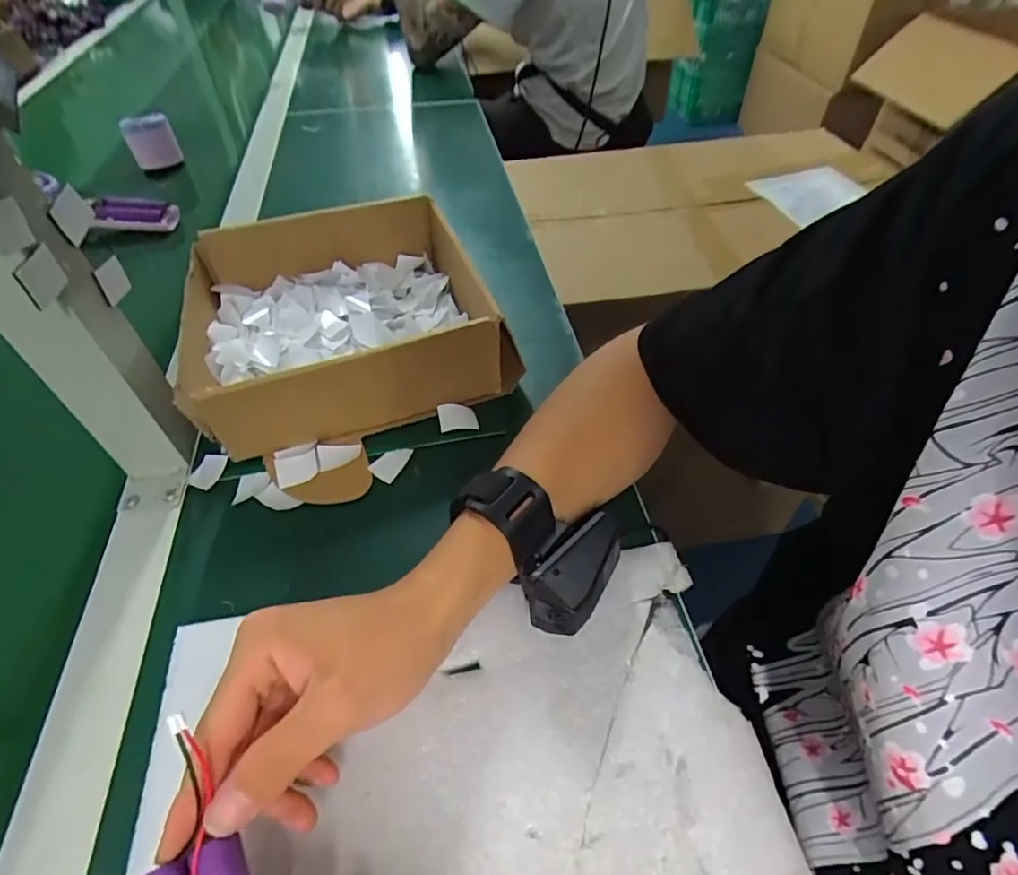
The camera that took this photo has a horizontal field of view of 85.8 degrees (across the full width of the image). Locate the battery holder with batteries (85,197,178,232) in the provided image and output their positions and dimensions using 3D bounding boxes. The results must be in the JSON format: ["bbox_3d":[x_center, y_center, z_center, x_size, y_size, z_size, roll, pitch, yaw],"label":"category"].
[{"bbox_3d":[-0.404,-0.242,0.589,0.083,0.026,0.031,-3,47,-17],"label":"battery holder with batteries"}]

